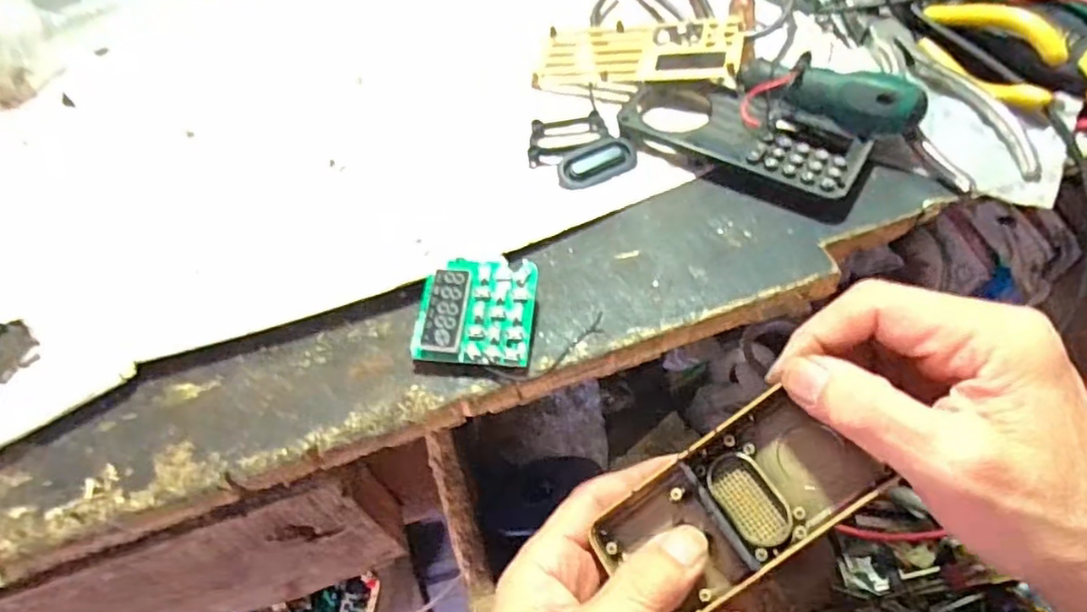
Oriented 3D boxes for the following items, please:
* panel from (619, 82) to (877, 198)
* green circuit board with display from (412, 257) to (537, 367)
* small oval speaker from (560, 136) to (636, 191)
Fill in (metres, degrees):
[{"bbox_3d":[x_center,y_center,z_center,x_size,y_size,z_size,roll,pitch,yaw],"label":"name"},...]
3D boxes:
[{"bbox_3d":[0.090,-0.082,0.296,0.112,0.015,0.047,26,60,21],"label":"panel"},{"bbox_3d":[-0.026,0.003,0.249,0.045,0.015,0.042,2,55,6],"label":"green circuit board with display"},{"bbox_3d":[0.025,-0.067,0.296,0.038,0.006,0.021,-21,55,-10],"label":"small oval speaker"}]

